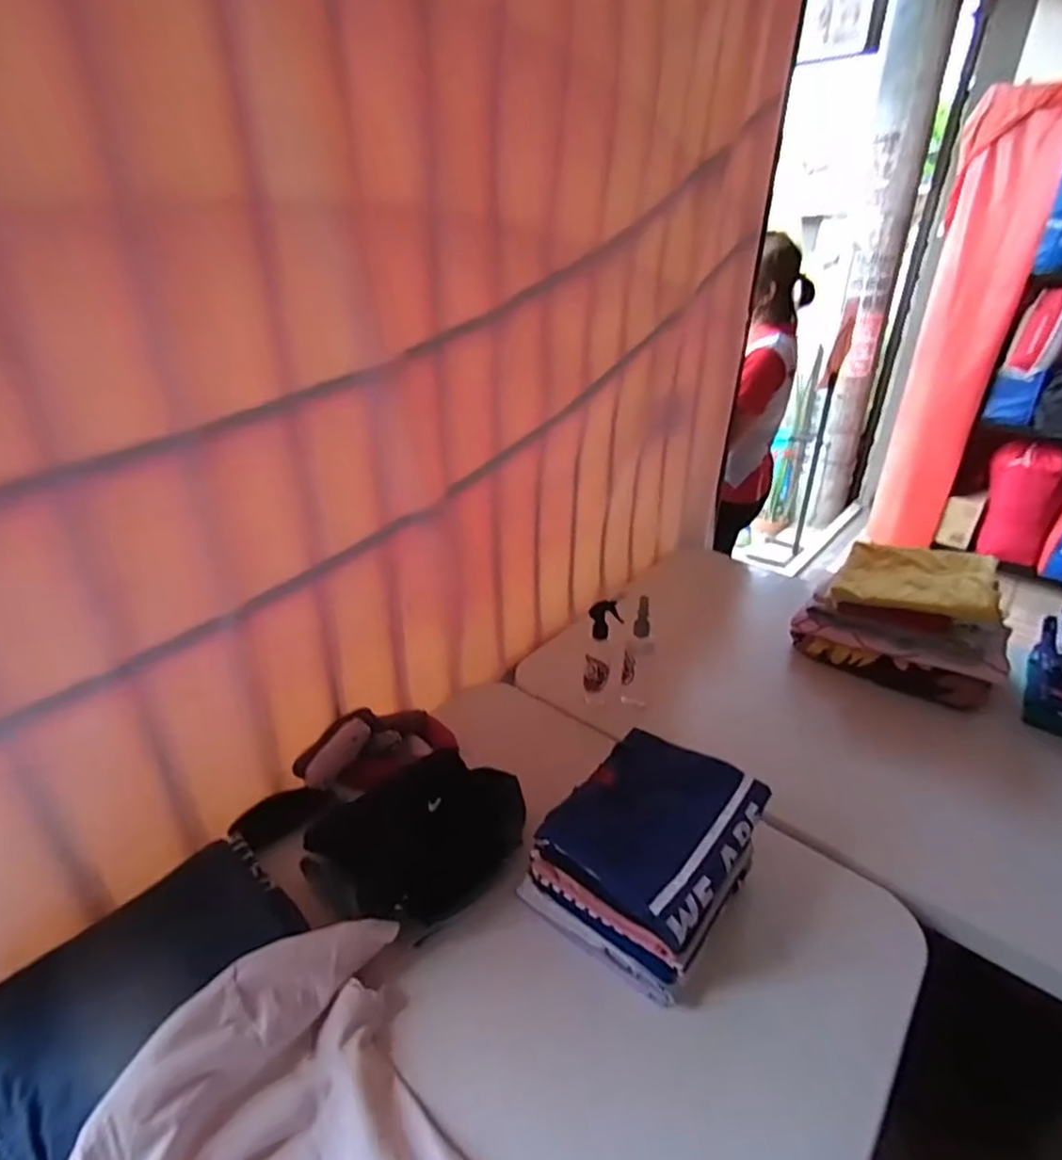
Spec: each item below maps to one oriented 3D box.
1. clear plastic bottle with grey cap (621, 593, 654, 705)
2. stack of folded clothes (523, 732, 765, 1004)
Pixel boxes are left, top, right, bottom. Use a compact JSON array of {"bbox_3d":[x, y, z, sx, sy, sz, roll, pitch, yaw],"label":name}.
[{"bbox_3d":[0.185,0.116,1.080,0.050,0.219,0.078,6,30,8],"label":"clear plastic bottle with grey cap"},{"bbox_3d":[0.143,0.322,0.760,0.195,0.134,0.225,22,36,33],"label":"stack of folded clothes"}]

